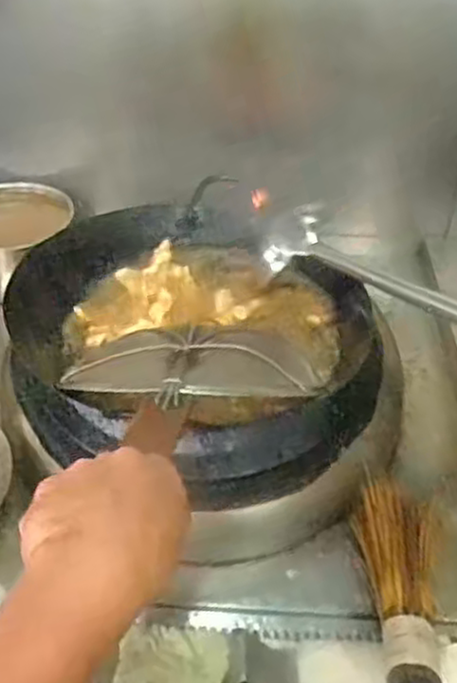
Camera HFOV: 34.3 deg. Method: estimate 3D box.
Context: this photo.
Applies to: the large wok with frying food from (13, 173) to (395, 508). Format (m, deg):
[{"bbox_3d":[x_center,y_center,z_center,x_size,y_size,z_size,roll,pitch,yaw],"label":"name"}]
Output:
[{"bbox_3d":[-0.047,-0.007,0.918,0.397,0.179,0.405,2,40,-2],"label":"large wok with frying food"}]

